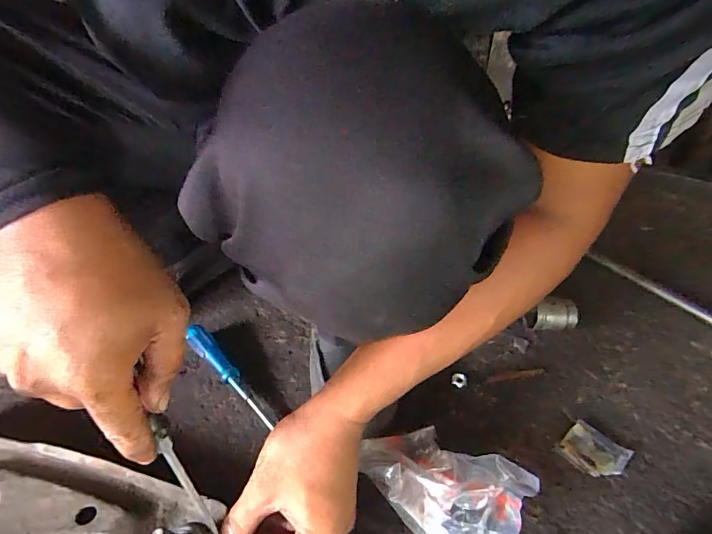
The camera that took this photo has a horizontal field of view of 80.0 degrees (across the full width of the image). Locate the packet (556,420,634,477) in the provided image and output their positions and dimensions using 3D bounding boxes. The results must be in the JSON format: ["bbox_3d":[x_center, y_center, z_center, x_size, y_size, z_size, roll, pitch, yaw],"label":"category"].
[{"bbox_3d":[0.252,0.196,0.451,0.052,0.012,0.057,-25,43,-34],"label":"packet"}]

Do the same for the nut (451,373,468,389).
[{"bbox_3d":[0.127,0.142,0.524,0.019,0.010,0.021,17,37,20],"label":"nut"}]

